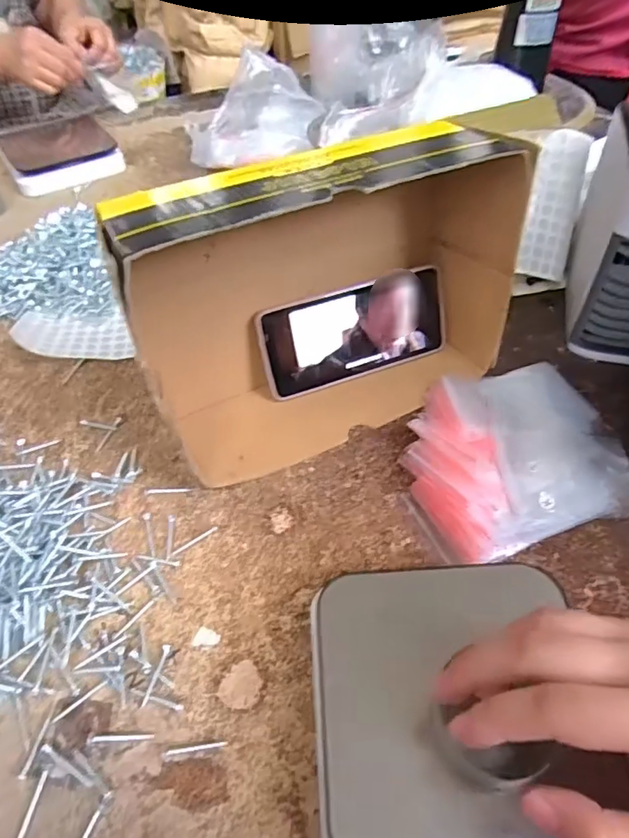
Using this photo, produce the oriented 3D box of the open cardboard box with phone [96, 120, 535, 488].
[{"bbox_3d":[0.011,-0.086,0.392,0.270,0.186,0.111,-20,51,-15],"label":"open cardboard box with phone"}]

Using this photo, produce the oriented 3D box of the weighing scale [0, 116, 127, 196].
[{"bbox_3d":[-0.378,-0.395,0.783,0.152,0.027,0.177,-22,52,-21],"label":"weighing scale"}]

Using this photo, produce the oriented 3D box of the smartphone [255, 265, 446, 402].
[{"bbox_3d":[0.036,-0.074,0.449,0.164,0.080,0.010,-18,30,-13],"label":"smartphone"}]

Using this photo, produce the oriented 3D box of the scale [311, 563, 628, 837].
[{"bbox_3d":[0.074,0.170,0.258,0.142,0.043,0.183,-3,49,0],"label":"scale"}]

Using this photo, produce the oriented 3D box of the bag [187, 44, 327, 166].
[{"bbox_3d":[-0.083,-0.440,0.749,0.158,0.108,0.146,15,51,15],"label":"bag"}]

